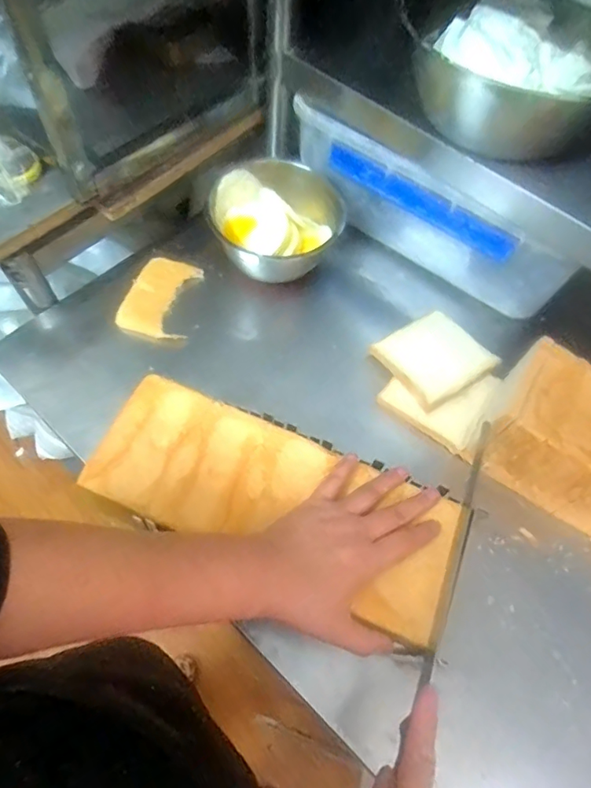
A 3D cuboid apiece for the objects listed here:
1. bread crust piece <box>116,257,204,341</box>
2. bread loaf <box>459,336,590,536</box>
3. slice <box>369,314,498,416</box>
[{"bbox_3d":[-0.173,-0.124,0.650,0.078,0.025,0.108,12,62,2],"label":"bread crust piece"},{"bbox_3d":[0.291,0.051,0.545,0.167,0.115,0.122,33,64,13],"label":"bread loaf"},{"bbox_3d":[0.170,-0.046,0.617,0.116,0.016,0.106,-29,68,-18],"label":"slice"}]

